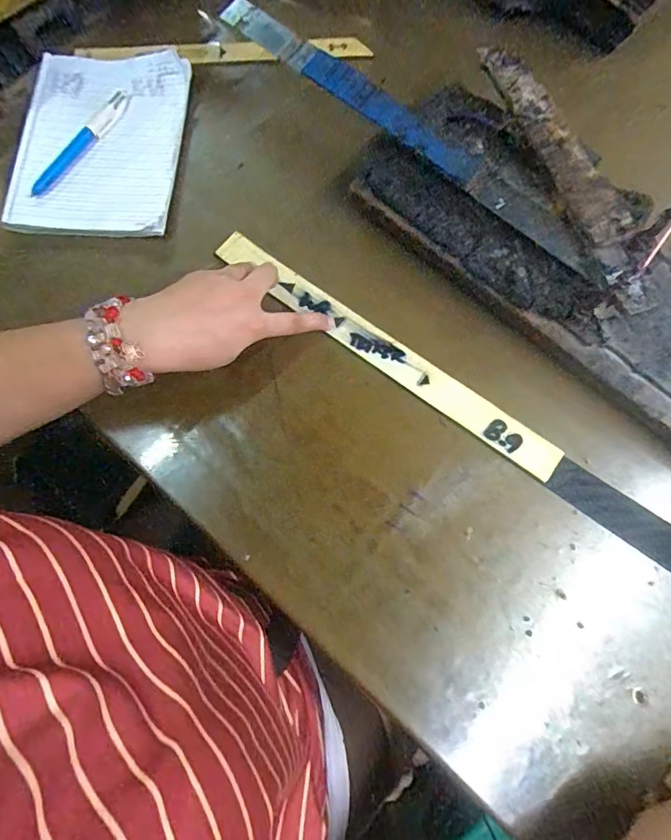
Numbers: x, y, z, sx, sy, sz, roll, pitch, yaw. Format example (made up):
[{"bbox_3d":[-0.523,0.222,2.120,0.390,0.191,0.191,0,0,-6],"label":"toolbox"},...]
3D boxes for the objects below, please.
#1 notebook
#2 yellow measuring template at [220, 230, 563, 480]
[{"bbox_3d":[-0.241,-0.282,0.467,0.166,0.020,0.204,5,86,3],"label":"notebook"},{"bbox_3d":[0.041,-0.062,0.407,0.351,0.006,0.033,36,83,7],"label":"yellow measuring template"}]

